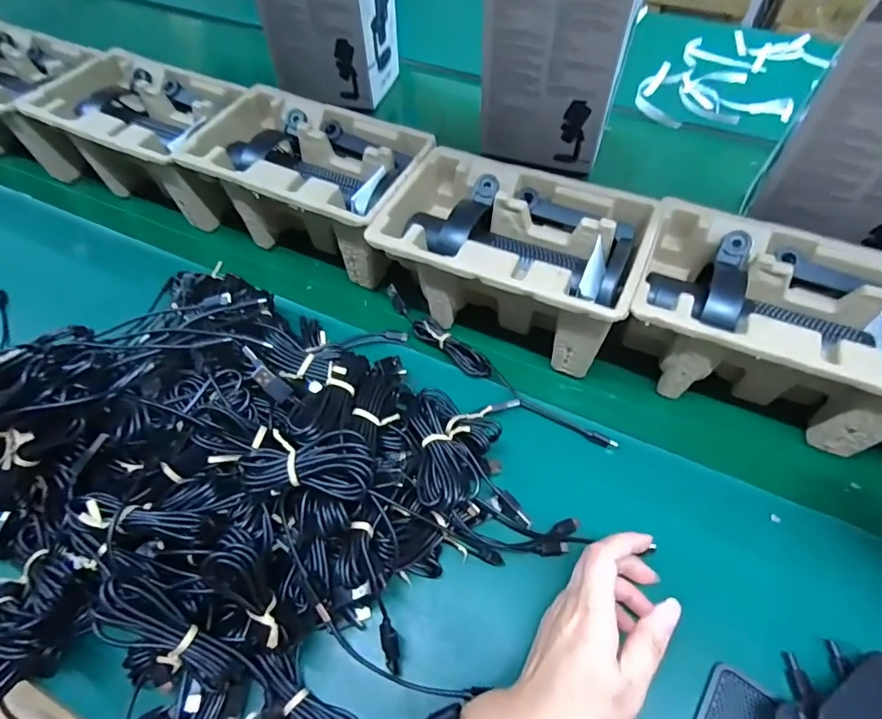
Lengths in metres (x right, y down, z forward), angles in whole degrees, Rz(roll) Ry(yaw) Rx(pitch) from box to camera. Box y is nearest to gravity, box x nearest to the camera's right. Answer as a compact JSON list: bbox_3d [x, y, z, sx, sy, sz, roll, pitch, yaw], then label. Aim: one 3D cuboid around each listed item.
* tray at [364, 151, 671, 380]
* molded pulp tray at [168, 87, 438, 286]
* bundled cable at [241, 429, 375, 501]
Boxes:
[{"bbox_3d":[0.067,-0.090,0.467,0.229,0.111,0.152,21,58,18],"label":"tray"},{"bbox_3d":[-0.152,-0.192,0.532,0.270,0.109,0.149,21,58,18],"label":"molded pulp tray"},{"bbox_3d":[-0.085,0.071,0.324,0.086,0.039,0.044,2,54,6],"label":"bundled cable"}]

